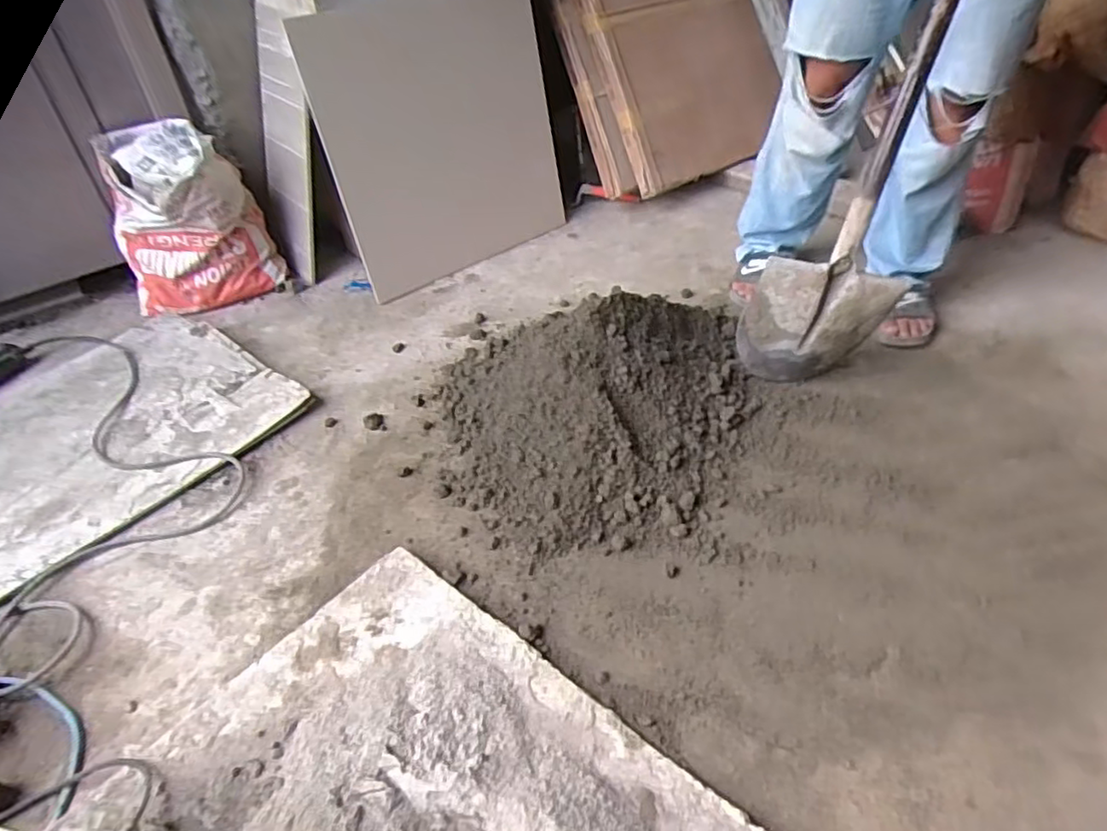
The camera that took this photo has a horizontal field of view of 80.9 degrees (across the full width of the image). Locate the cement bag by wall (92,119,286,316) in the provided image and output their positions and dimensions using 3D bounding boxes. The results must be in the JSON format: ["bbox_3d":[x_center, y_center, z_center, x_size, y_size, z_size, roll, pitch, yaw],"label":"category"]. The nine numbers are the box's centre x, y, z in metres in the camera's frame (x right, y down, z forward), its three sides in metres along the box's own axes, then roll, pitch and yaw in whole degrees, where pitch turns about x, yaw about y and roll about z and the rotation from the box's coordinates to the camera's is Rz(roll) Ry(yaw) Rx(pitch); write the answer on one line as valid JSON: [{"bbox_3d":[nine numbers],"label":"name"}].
[{"bbox_3d":[-0.865,-0.454,1.543,0.324,0.369,0.230,1,40,6],"label":"cement bag by wall"}]

